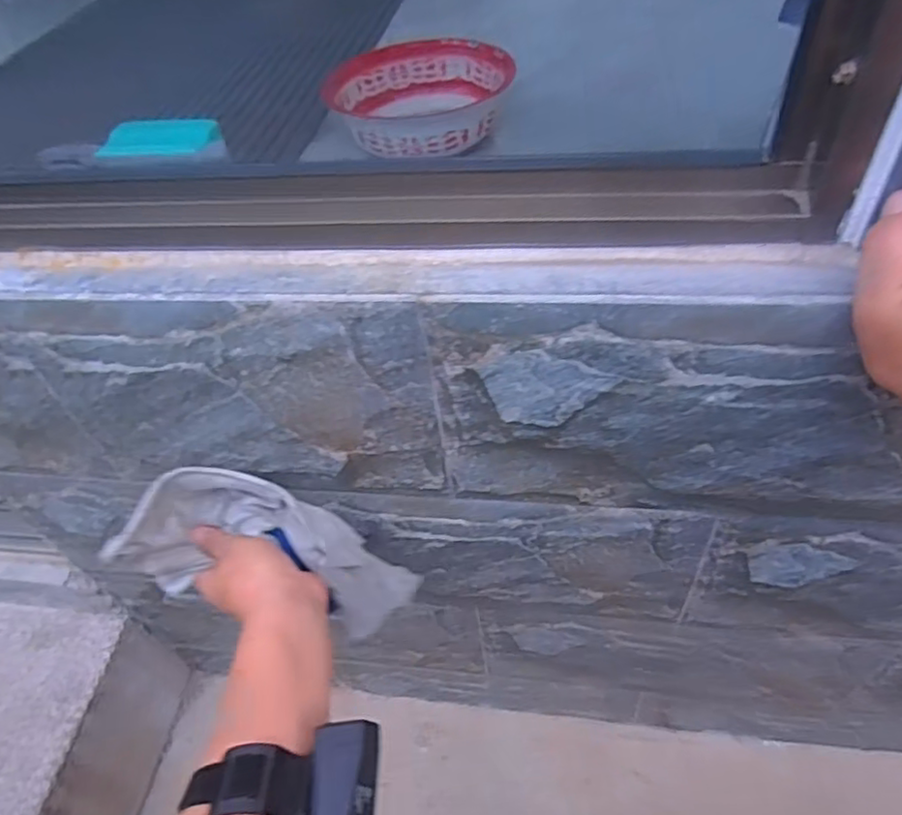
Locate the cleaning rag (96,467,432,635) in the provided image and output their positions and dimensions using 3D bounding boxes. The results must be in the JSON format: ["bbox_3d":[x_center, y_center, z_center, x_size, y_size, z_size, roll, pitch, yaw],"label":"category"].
[{"bbox_3d":[-0.127,0.121,0.512,0.245,0.107,0.069,27,42,-25],"label":"cleaning rag"}]

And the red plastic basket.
[{"bbox_3d":[-0.061,-0.607,1.255,0.323,0.100,0.348,-4,47,4],"label":"red plastic basket"}]

